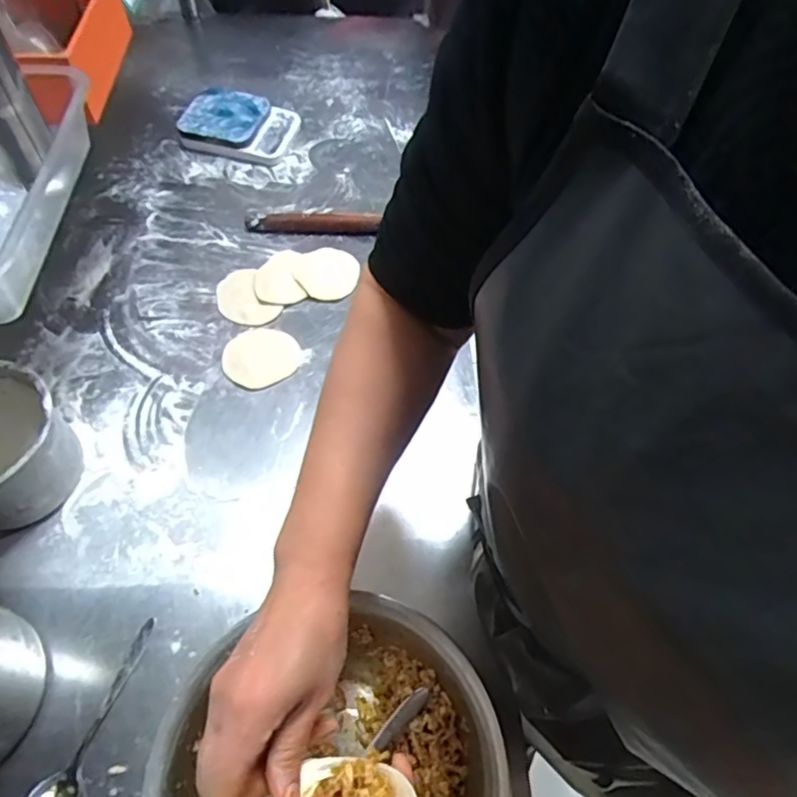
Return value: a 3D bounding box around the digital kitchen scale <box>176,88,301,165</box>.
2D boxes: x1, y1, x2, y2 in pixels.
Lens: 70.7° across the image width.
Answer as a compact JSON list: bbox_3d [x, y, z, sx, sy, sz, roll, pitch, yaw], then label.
[{"bbox_3d":[-0.276,-0.478,0.976,0.182,0.054,0.148,8,58,3],"label":"digital kitchen scale"}]

